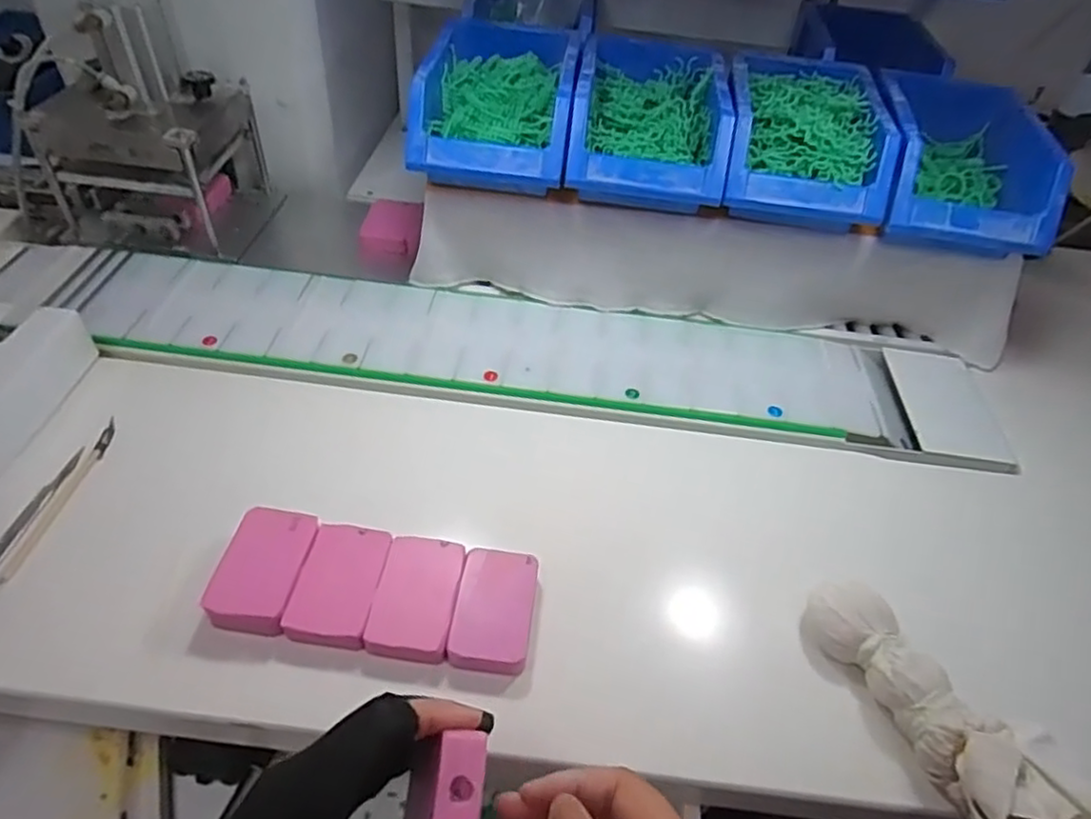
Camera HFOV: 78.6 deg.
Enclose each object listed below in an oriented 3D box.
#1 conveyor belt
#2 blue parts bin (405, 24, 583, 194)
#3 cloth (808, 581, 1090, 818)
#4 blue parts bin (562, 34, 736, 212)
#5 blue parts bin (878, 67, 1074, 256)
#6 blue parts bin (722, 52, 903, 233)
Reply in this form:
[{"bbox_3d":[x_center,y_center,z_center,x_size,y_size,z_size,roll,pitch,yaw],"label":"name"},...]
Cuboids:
[{"bbox_3d":[-0.003,-0.054,0.575,0.766,0.023,0.132,6,46,-1],"label":"conveyor belt"},{"bbox_3d":[-0.039,-0.256,0.569,0.123,0.081,0.179,7,46,0],"label":"blue parts bin"},{"bbox_3d":[0.210,0.160,0.361,0.064,0.049,0.160,-14,36,-19],"label":"cloth"},{"bbox_3d":[0.087,-0.246,0.571,0.124,0.075,0.190,8,46,1],"label":"blue parts bin"},{"bbox_3d":[0.345,-0.222,0.568,0.125,0.063,0.212,13,46,6],"label":"blue parts bin"},{"bbox_3d":[0.211,-0.228,0.562,0.125,0.070,0.179,9,46,2],"label":"blue parts bin"}]

